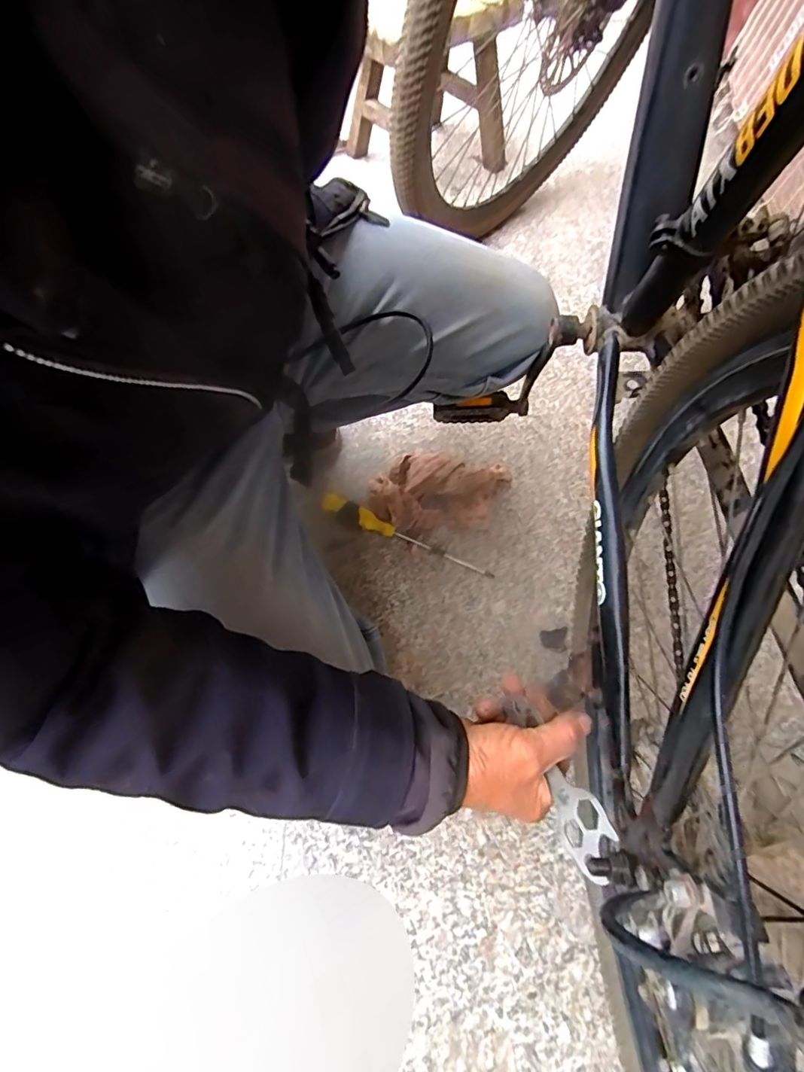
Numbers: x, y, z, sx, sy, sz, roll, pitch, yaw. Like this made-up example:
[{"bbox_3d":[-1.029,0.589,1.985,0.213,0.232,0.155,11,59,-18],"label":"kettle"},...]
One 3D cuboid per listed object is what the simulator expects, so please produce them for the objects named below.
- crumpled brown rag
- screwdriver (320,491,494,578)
[{"bbox_3d":[0.052,-0.063,0.688,0.189,0.035,0.112,0,64,-4],"label":"crumpled brown rag"},{"bbox_3d":[0.005,-0.003,0.665,0.252,0.024,0.031,22,65,7],"label":"screwdriver"}]

